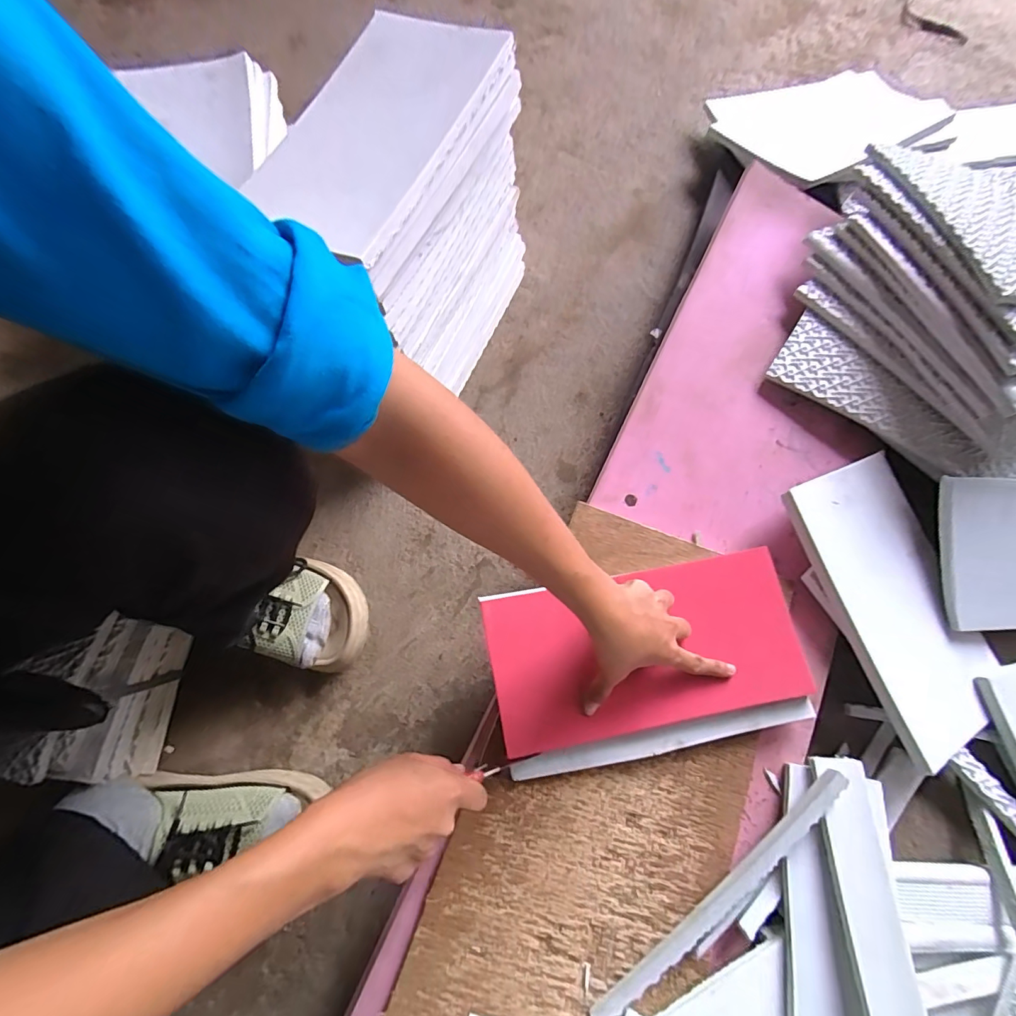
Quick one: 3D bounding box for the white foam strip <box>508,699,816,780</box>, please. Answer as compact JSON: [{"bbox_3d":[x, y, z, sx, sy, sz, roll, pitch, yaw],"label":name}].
[{"bbox_3d":[0.135,0.202,0.416,0.263,0.021,0.022,-10,71,-2],"label":"white foam strip"}]

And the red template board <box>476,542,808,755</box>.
[{"bbox_3d":[0.122,0.125,0.423,0.271,0.013,0.133,-10,80,-5],"label":"red template board"}]

